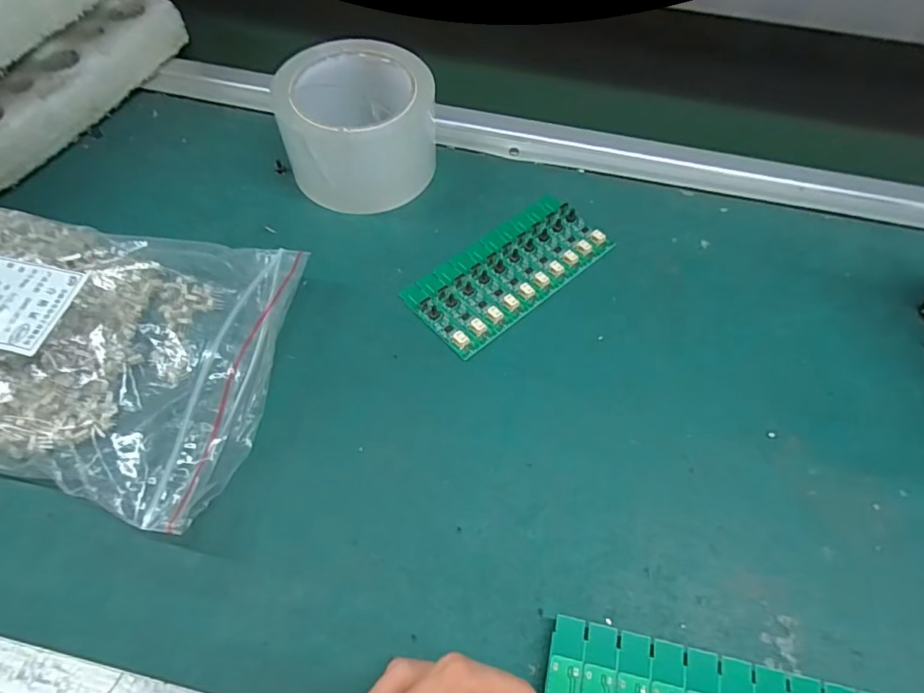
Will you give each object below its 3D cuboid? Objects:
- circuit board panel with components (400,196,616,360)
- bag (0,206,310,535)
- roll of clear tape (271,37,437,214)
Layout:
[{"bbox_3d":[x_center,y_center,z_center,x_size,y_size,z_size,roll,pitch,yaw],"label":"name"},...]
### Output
[{"bbox_3d":[0.032,-0.051,0.343,0.137,0.006,0.064,-37,66,-21],"label":"circuit board panel with components"},{"bbox_3d":[-0.223,-0.005,0.285,0.240,0.041,0.163,9,59,4],"label":"bag"},{"bbox_3d":[-0.070,-0.151,0.365,0.101,0.068,0.101,1,58,-1],"label":"roll of clear tape"}]

